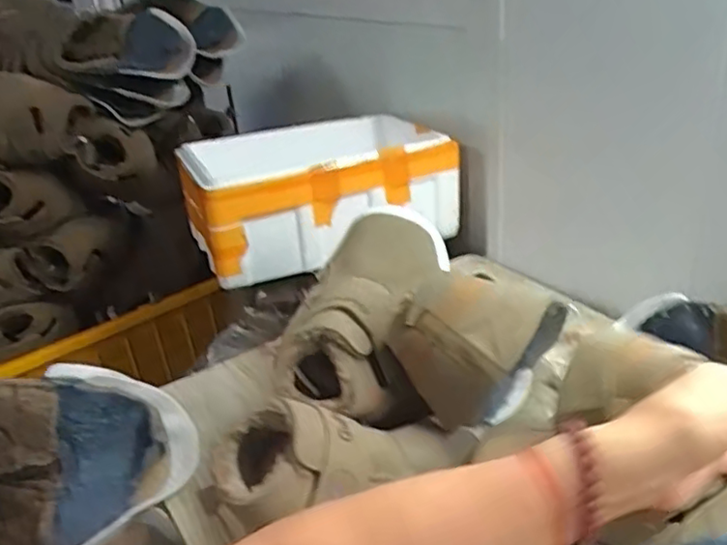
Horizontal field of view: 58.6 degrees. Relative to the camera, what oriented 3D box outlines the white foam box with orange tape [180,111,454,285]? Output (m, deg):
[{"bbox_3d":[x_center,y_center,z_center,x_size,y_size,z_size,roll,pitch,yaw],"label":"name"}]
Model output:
[{"bbox_3d":[-0.082,-0.151,1.103,0.421,0.151,0.321,-16,29,-17],"label":"white foam box with orange tape"}]

